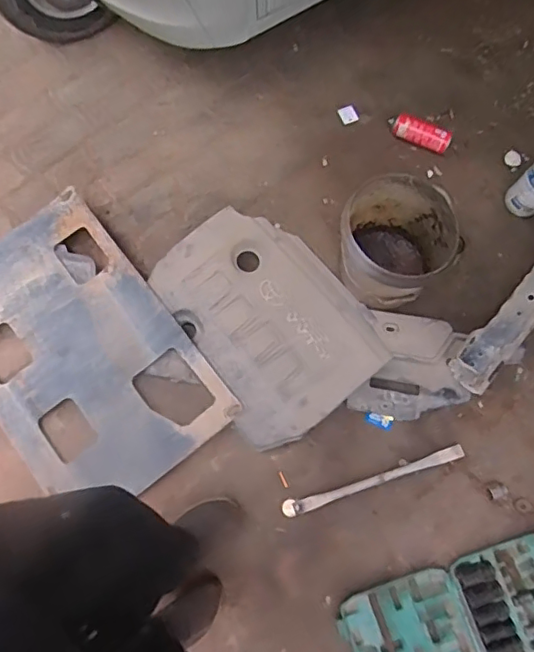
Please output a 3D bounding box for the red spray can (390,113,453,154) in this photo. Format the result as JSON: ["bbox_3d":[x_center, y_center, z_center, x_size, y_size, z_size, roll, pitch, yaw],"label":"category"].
[{"bbox_3d":[0.415,-0.517,1.506,0.169,0.047,0.069,19,73,7],"label":"red spray can"}]

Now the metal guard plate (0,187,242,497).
[{"bbox_3d":[-0.489,0.079,1.439,0.512,0.040,0.781,-37,83,-1],"label":"metal guard plate"}]

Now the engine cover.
[{"bbox_3d":[-0.003,-0.023,1.353,0.398,0.082,0.557,-39,76,-11],"label":"engine cover"}]

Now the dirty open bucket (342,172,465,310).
[{"bbox_3d":[0.293,-0.188,1.313,0.250,0.235,0.249,38,76,12],"label":"dirty open bucket"}]

